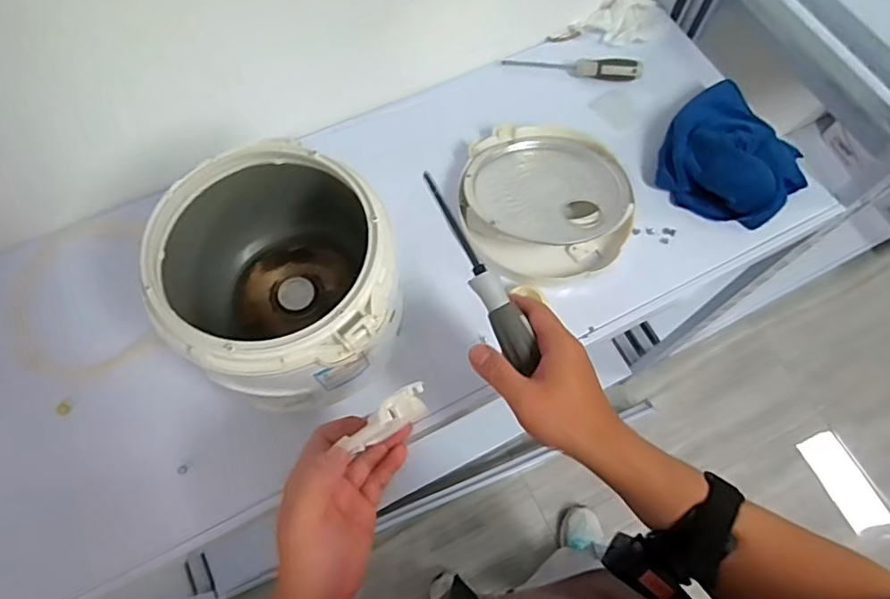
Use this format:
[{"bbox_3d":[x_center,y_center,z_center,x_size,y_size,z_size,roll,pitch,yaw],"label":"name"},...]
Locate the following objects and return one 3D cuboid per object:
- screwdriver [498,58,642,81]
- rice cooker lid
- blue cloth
[{"bbox_3d":[0.175,-0.321,0.779,0.184,0.029,0.029,12,67,18],"label":"screwdriver"},{"bbox_3d":[0.116,-0.129,0.667,0.193,0.057,0.204,1,67,-1],"label":"rice cooker lid"},{"bbox_3d":[0.357,-0.181,0.690,0.167,0.058,0.171,37,71,13],"label":"blue cloth"}]

